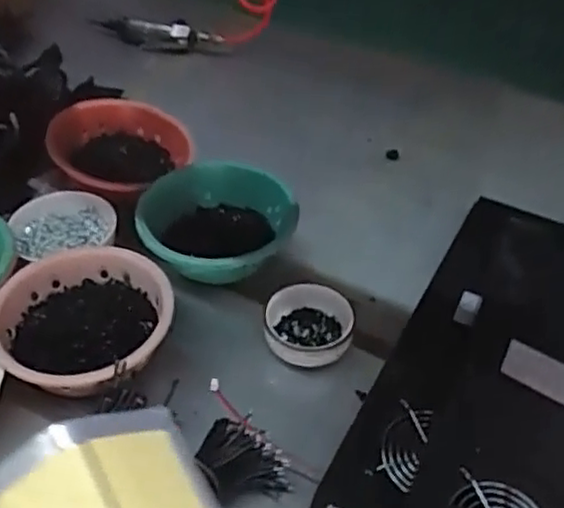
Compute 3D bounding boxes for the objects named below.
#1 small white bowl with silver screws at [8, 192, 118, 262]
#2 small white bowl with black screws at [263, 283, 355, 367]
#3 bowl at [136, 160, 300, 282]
[{"bbox_3d":[-0.260,-0.037,0.824,0.115,0.031,0.094,-17,47,-18],"label":"small white bowl with silver screws"},{"bbox_3d":[0.028,0.078,0.740,0.093,0.040,0.090,1,44,-1],"label":"small white bowl with black screws"},{"bbox_3d":[-0.083,-0.029,0.834,0.195,0.070,0.170,10,45,9],"label":"bowl"}]

